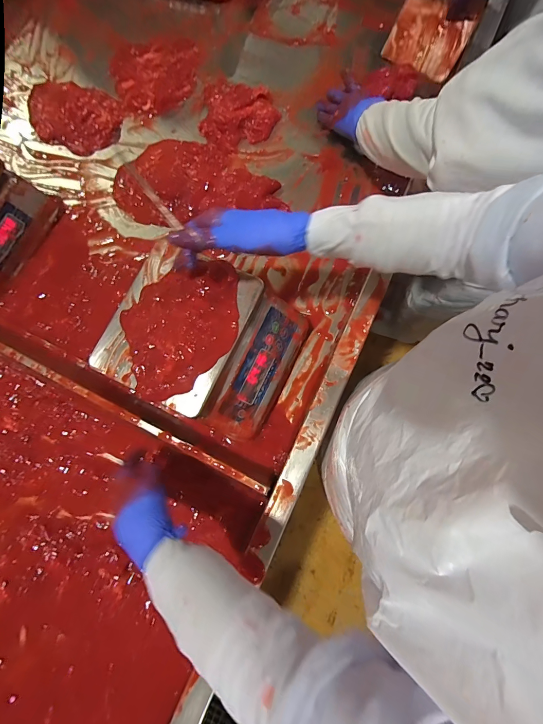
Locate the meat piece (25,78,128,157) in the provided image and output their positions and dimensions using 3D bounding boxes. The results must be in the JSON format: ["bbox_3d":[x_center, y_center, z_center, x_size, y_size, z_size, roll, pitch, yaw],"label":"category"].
[{"bbox_3d":[-0.427,-0.531,0.707,0.197,0.028,0.154,9,79,3],"label":"meat piece"}]

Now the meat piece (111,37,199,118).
[{"bbox_3d":[-0.252,-0.644,0.723,0.193,0.025,0.197,0,79,1],"label":"meat piece"}]

